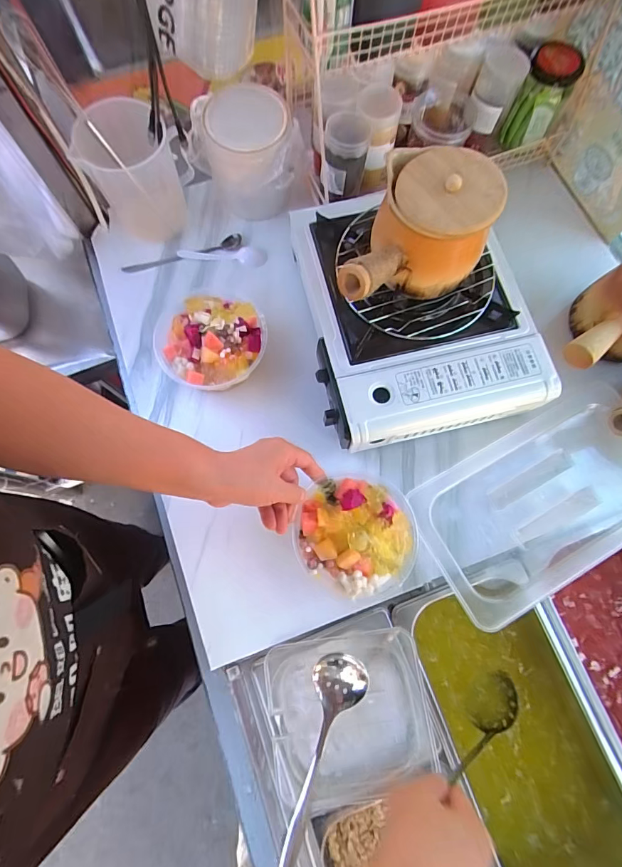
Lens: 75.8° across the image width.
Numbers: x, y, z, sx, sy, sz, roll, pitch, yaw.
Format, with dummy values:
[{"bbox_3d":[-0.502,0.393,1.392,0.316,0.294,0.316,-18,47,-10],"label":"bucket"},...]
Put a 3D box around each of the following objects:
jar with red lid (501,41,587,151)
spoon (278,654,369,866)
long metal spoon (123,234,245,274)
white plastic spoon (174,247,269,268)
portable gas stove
[{"bbox_3d":[0.344,-0.507,0.605,0.070,0.101,0.078,31,79,5],"label":"jar with red lid"},{"bbox_3d":[0.017,0.356,0.433,0.065,0.037,0.221,11,77,1],"label":"spoon"},{"bbox_3d":[-0.195,-0.272,0.611,0.182,0.009,0.024,-18,79,-5],"label":"long metal spoon"},{"bbox_3d":[-0.135,-0.274,0.612,0.131,0.009,0.028,-1,78,-1],"label":"white plastic spoon"},{"bbox_3d":[0.125,-0.173,0.516,0.273,0.067,0.350,-14,78,-4],"label":"portable gas stove"}]

